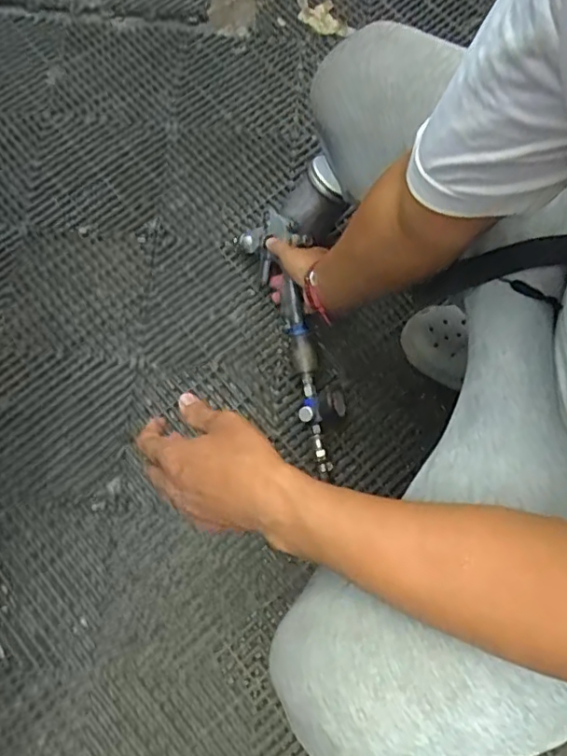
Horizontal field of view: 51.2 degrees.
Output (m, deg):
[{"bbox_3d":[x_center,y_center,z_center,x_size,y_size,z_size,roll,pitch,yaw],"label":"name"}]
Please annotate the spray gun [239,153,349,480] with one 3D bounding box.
[{"bbox_3d":[0.044,-0.093,0.814,0.156,0.147,0.410,-9,77,-5],"label":"spray gun"}]

